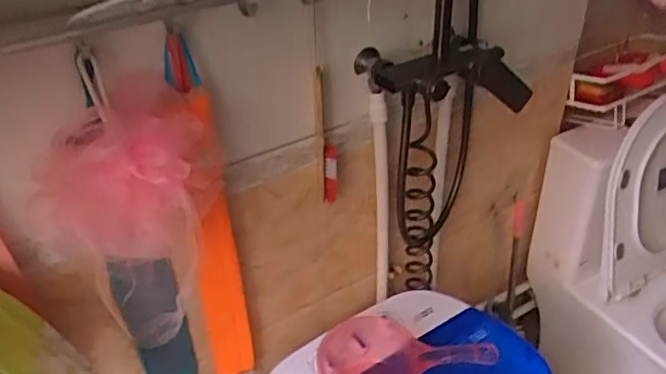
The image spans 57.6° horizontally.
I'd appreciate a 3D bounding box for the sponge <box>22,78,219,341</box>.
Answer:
[{"bbox_3d":[-0.217,-0.010,0.673,0.145,0.167,0.154,19,40,27],"label":"sponge"}]

